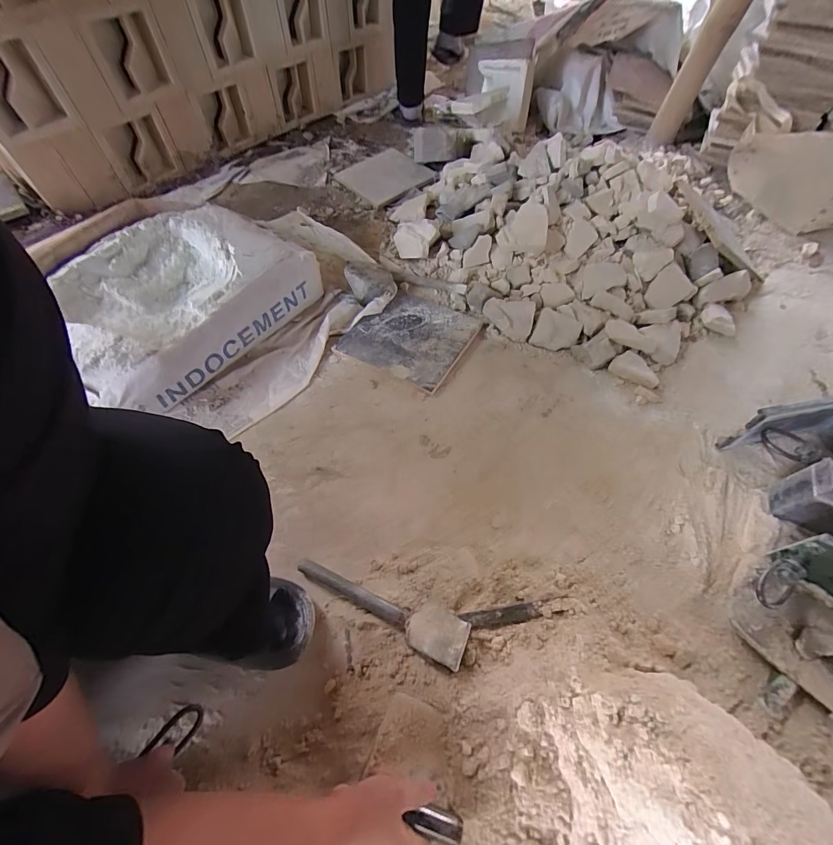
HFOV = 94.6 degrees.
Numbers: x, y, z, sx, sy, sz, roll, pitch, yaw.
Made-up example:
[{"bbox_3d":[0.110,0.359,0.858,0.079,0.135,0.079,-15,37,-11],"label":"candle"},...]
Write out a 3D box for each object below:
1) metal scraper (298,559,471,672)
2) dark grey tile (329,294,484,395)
[{"bbox_3d":[-0.037,0.265,0.536,0.224,0.049,0.059,14,57,23],"label":"metal scraper"},{"bbox_3d":[-0.011,-0.200,0.875,0.247,0.013,0.253,26,61,15],"label":"dark grey tile"}]

